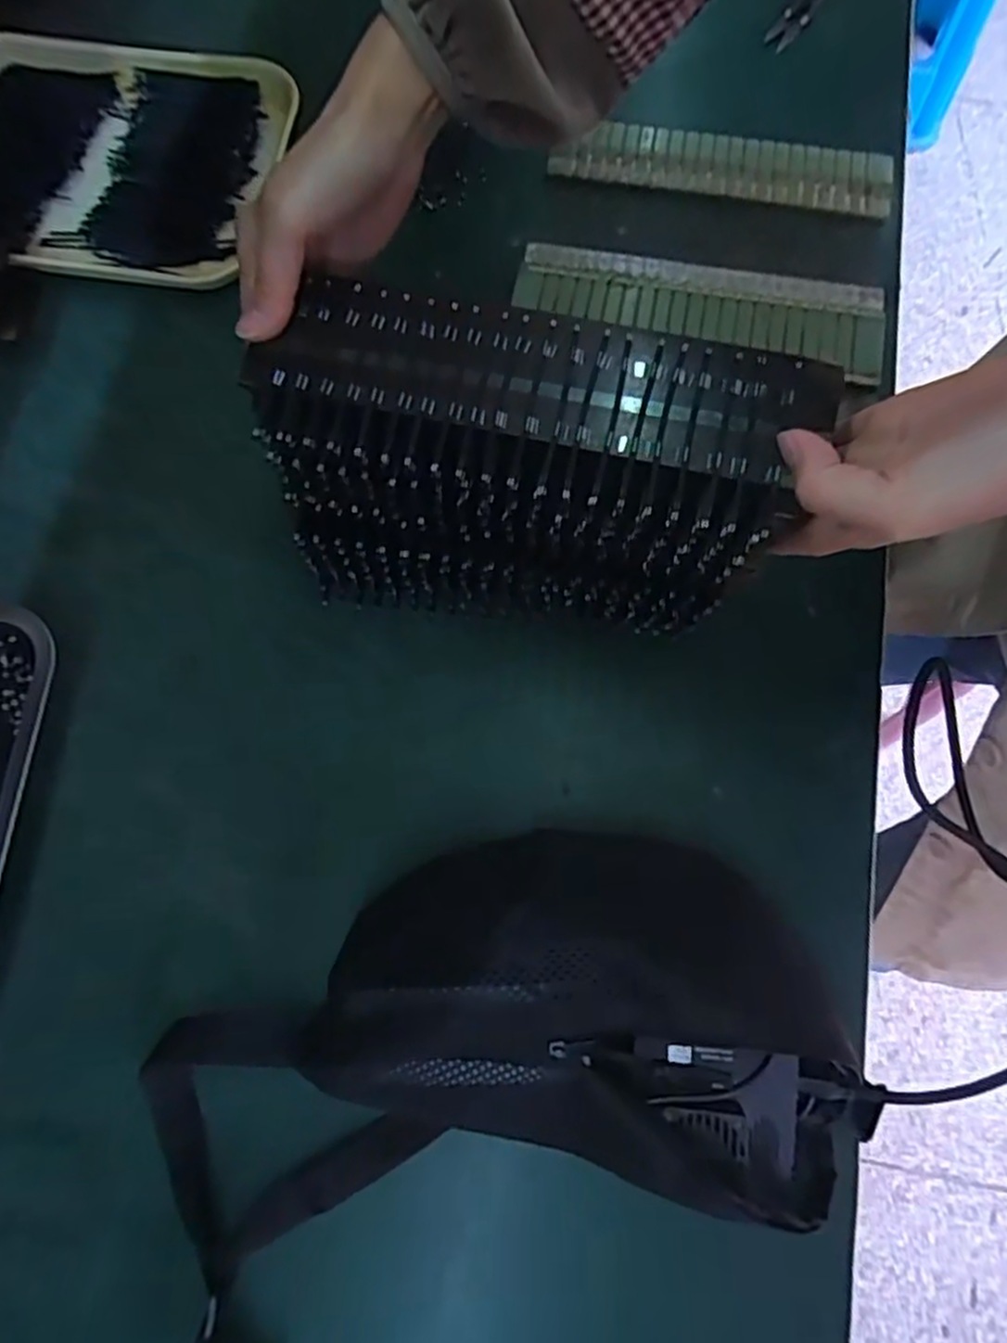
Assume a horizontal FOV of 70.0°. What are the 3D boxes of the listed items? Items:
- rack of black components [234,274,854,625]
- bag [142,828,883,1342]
[{"bbox_3d":[0.018,-0.094,0.388,0.252,0.157,0.102,12,74,3],"label":"rack of black components"},{"bbox_3d":[-0.012,0.207,0.362,0.367,0.094,0.215,-19,75,-6],"label":"bag"}]

